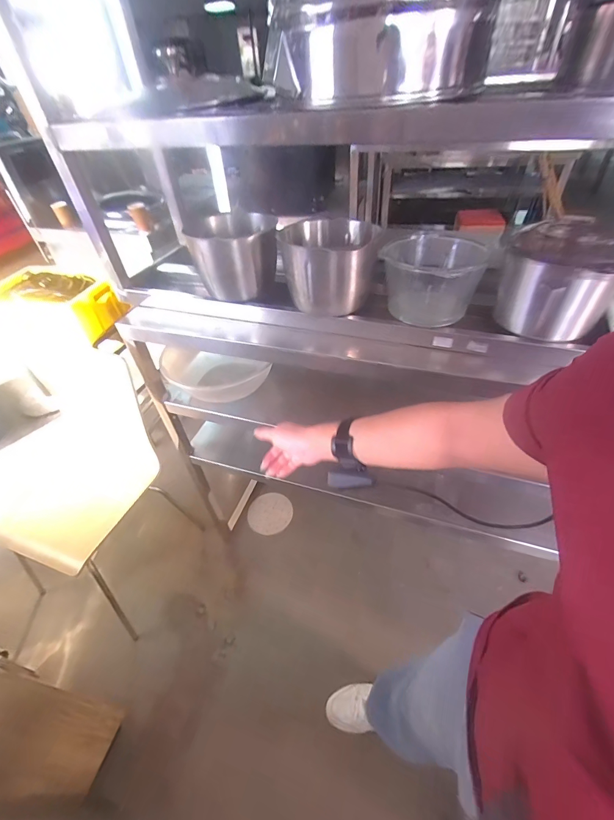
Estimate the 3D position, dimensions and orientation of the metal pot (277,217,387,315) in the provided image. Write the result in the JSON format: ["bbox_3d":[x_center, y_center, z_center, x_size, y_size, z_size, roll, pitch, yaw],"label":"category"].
[{"bbox_3d":[0.046,-0.269,0.693,0.155,0.146,0.175,10,46,14],"label":"metal pot"}]

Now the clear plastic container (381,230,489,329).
[{"bbox_3d":[0.223,-0.246,0.673,0.174,0.114,0.187,17,49,21],"label":"clear plastic container"}]

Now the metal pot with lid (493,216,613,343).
[{"bbox_3d":[0.392,-0.201,0.566,0.154,0.150,0.130,26,52,28],"label":"metal pot with lid"}]

